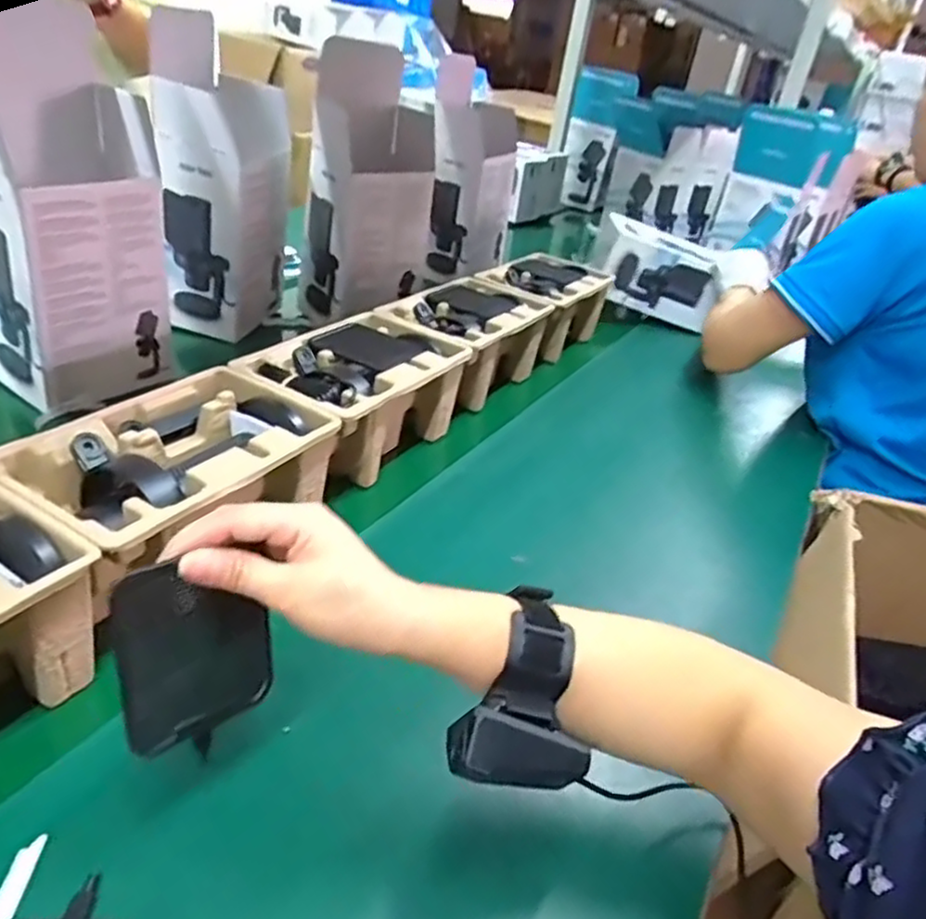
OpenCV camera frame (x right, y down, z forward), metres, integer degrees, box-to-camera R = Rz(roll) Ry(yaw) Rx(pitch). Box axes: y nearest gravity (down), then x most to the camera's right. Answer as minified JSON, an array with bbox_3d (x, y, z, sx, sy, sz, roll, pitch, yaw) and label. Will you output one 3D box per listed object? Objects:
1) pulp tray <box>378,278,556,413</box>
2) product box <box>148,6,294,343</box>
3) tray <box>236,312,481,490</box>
[{"bbox_3d":[0.006,-0.152,0.915,0.147,0.106,0.229,22,34,24],"label":"pulp tray"},{"bbox_3d":[-0.312,-0.371,0.935,0.124,0.359,0.184,7,31,0],"label":"product box"},{"bbox_3d":[-0.105,-0.066,0.745,0.145,0.110,0.250,20,33,21],"label":"tray"}]

